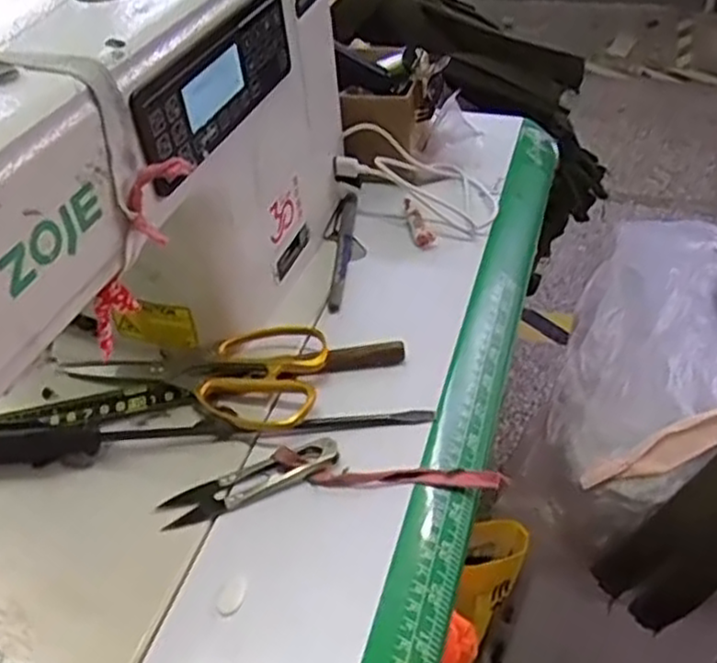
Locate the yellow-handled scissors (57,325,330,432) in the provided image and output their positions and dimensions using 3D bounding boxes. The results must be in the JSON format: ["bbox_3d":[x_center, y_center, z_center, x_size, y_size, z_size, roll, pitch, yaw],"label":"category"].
[{"bbox_3d":[-0.103,0.031,0.459,0.167,0.019,0.077,-6,43,-2],"label":"yellow-handled scissors"}]

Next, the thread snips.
[{"bbox_3d":[-0.059,0.080,0.405,0.097,0.011,0.022,-20,45,-16],"label":"thread snips"}]

